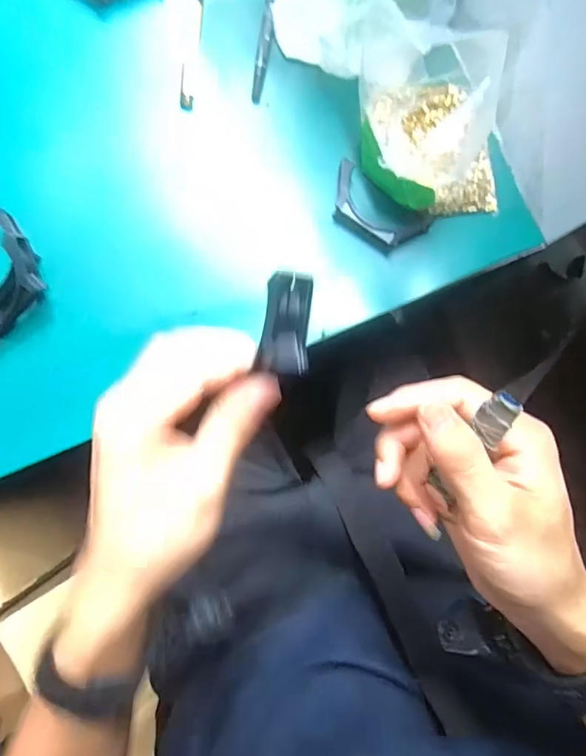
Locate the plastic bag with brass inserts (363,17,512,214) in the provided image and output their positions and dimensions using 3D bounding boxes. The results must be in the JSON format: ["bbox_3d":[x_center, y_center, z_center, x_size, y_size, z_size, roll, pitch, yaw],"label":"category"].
[{"bbox_3d":[0.117,-0.213,0.402,0.116,0.060,0.148,-1,86,-3],"label":"plastic bag with brass inserts"}]

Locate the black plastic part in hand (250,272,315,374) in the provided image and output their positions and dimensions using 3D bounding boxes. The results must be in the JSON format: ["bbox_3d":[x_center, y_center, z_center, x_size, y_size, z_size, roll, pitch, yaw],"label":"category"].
[{"bbox_3d":[-0.003,-0.025,0.227,0.022,0.011,0.046,5,93,-2],"label":"black plastic part in hand"}]

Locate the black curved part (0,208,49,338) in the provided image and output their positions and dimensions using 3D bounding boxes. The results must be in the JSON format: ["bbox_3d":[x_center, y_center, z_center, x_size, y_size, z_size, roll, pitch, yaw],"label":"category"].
[{"bbox_3d":[-0.232,-0.072,0.383,0.053,0.030,0.094,40,85,1],"label":"black curved part"}]

